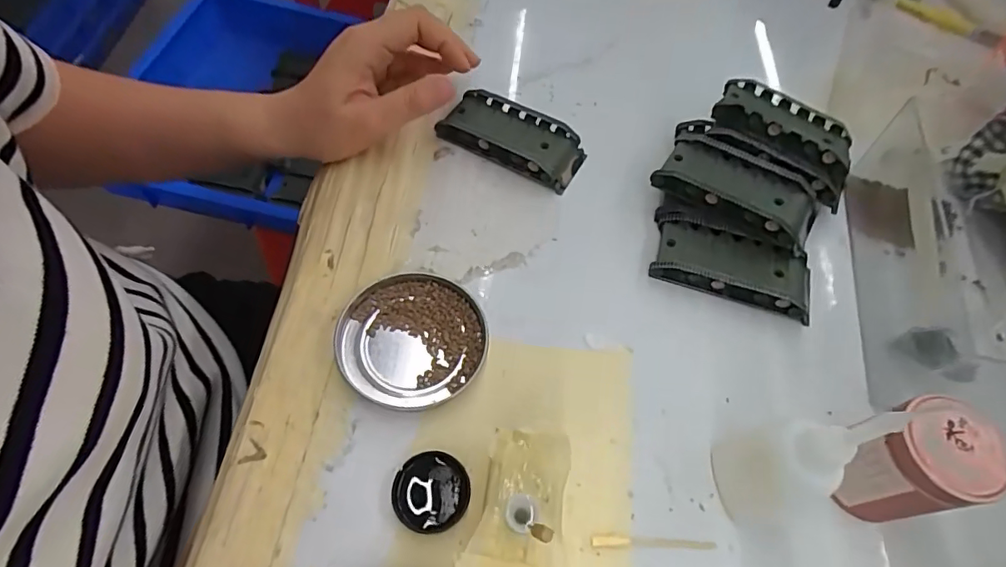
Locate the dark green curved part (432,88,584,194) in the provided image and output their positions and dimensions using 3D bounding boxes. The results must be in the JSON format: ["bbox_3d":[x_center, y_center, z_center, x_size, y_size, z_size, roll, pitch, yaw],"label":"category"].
[{"bbox_3d":[0.008,-0.101,0.369,0.096,0.020,0.044,26,61,10],"label":"dark green curved part"}]

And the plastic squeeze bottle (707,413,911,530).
[{"bbox_3d":[0.127,0.081,0.235,0.045,0.094,0.040,-4,60,-7],"label":"plastic squeeze bottle"}]

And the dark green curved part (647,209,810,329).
[{"bbox_3d":[0.140,-0.012,0.329,0.095,0.020,0.043,20,60,7],"label":"dark green curved part"}]

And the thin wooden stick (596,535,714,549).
[{"bbox_3d":[0.071,0.122,0.252,0.059,0.004,0.005,3,59,-3],"label":"thin wooden stick"}]

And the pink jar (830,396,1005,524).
[{"bbox_3d":[0.186,0.085,0.249,0.046,0.066,0.043,2,59,-3],"label":"pink jar"}]

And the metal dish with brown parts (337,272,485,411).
[{"bbox_3d":[-0.050,0.030,0.293,0.080,0.007,0.074,2,59,-3],"label":"metal dish with brown parts"}]

